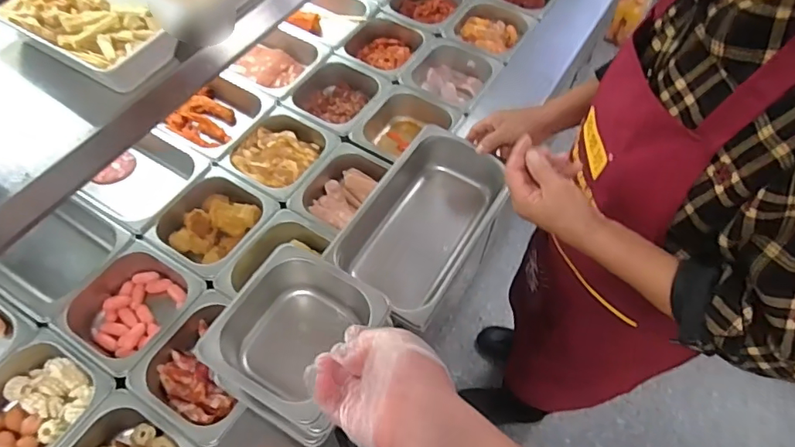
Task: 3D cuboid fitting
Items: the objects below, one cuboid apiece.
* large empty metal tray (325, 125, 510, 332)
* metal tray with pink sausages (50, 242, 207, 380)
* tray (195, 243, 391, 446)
[{"bbox_3d":[0.035,0.009,0.808,0.173,0.101,0.319,28,61,14],"label":"large empty metal tray"},{"bbox_3d":[-0.396,0.130,0.789,0.162,0.074,0.174,28,61,14],"label":"metal tray with pink sausages"},{"bbox_3d":[-0.117,0.140,0.638,0.161,0.100,0.173,27,60,13],"label":"tray"}]

